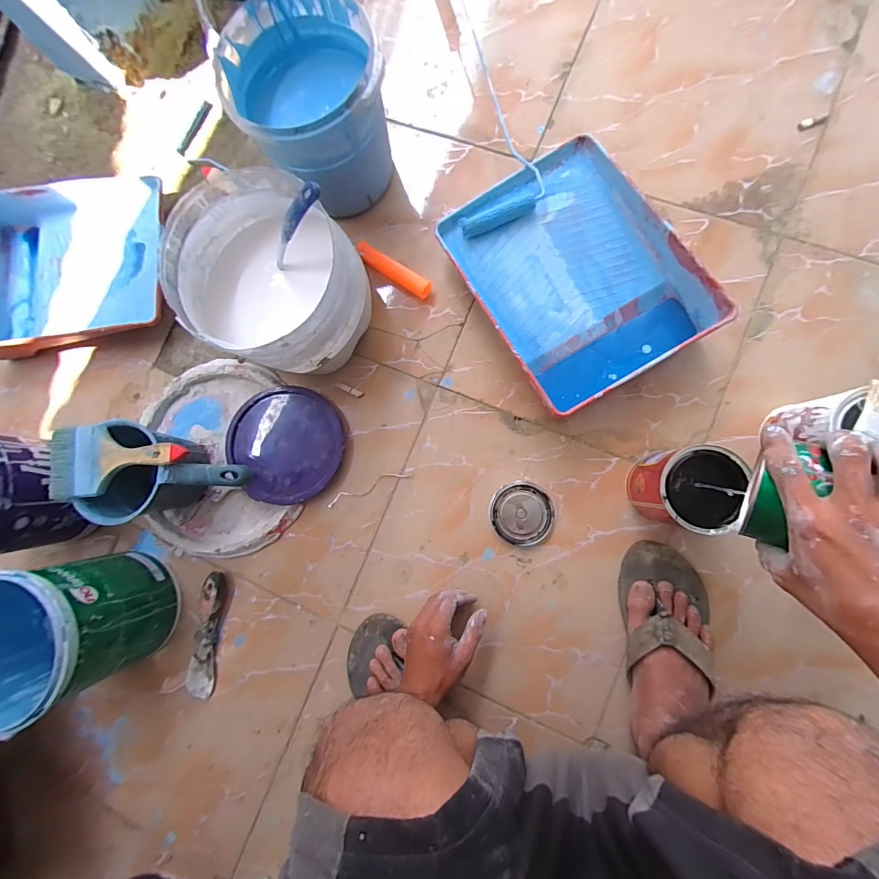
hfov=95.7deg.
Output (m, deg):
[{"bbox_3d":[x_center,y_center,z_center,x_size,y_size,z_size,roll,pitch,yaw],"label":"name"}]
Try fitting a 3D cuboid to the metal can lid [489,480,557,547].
[{"bbox_3d":[0.124,0.111,0.601,0.094,0.004,0.094,-1,84,7],"label":"metal can lid"}]

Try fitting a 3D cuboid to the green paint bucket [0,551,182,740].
[{"bbox_3d":[-0.522,0.261,0.558,0.202,0.181,0.178,-30,85,0],"label":"green paint bucket"}]

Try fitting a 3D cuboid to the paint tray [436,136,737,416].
[{"bbox_3d":[0.196,-0.245,0.595,0.279,0.073,0.357,-30,81,3],"label":"paint tray"}]

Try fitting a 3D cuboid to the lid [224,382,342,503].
[{"bbox_3d":[-0.244,0.007,0.631,0.183,0.013,0.179,0,81,0],"label":"lid"}]

